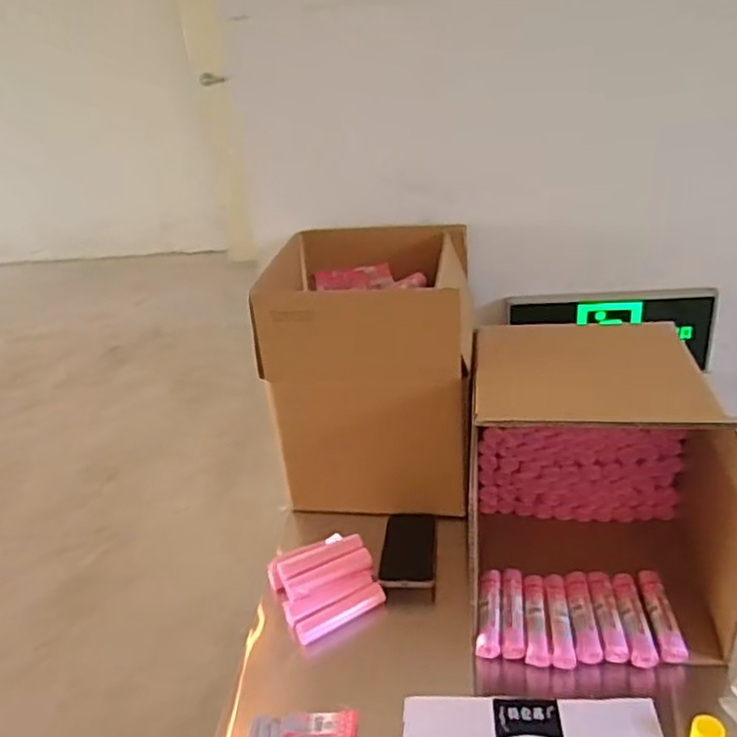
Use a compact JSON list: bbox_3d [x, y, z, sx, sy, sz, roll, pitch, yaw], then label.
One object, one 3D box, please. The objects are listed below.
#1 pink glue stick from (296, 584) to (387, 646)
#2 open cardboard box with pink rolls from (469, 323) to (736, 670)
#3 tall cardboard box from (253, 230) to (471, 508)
[{"bbox_3d":[-0.034,0.328,0.893,0.129,0.022,0.024,-18,30,-23],"label":"pink glue stick"},{"bbox_3d":[0.307,0.164,0.914,0.314,0.330,0.384,-1,28,8],"label":"open cardboard box with pink rolls"},{"bbox_3d":[0.006,-0.001,1.085,0.307,0.360,0.302,-2,28,8],"label":"tall cardboard box"}]

